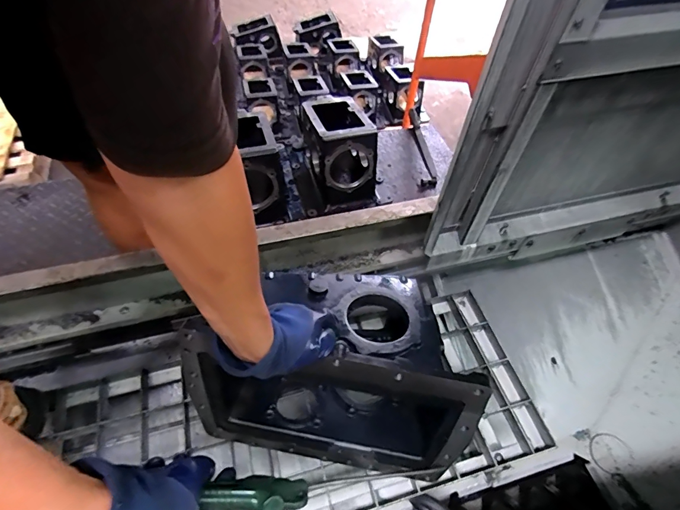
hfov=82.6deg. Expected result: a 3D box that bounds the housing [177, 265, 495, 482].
[{"bbox_3d":[-0.007,0.152,0.587,0.375,0.261,0.236,10,53,3],"label":"housing"}]

